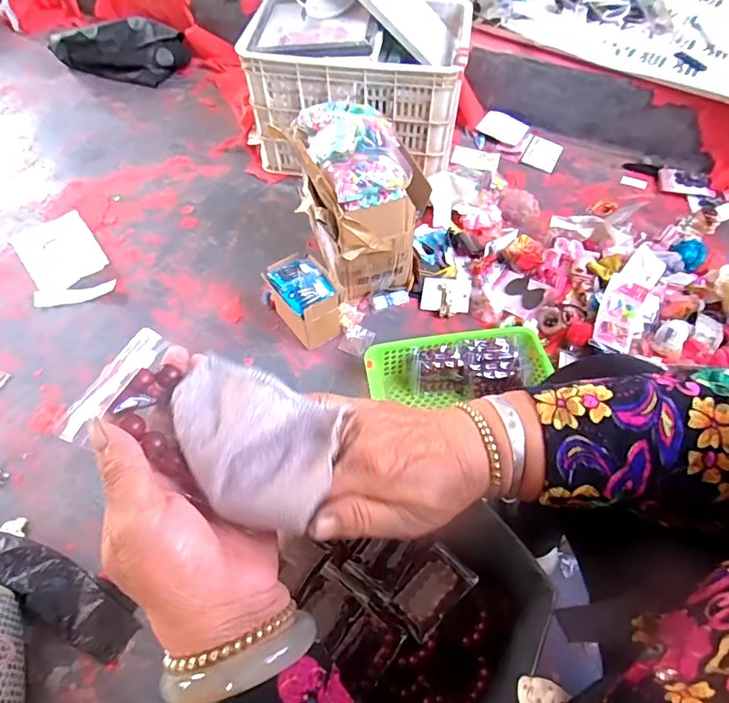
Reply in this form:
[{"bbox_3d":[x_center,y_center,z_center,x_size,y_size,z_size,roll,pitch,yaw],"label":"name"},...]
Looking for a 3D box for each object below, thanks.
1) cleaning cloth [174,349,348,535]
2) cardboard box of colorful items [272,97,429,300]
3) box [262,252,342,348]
[{"bbox_3d":[-0.061,0.046,0.253,0.095,0.021,0.074,17,57,13],"label":"cleaning cloth"},{"bbox_3d":[-0.031,-0.276,0.957,0.181,0.328,0.264,-29,60,-18],"label":"cardboard box of colorful items"},{"bbox_3d":[-0.116,-0.101,0.959,0.101,0.123,0.149,-33,61,-20],"label":"box"}]

